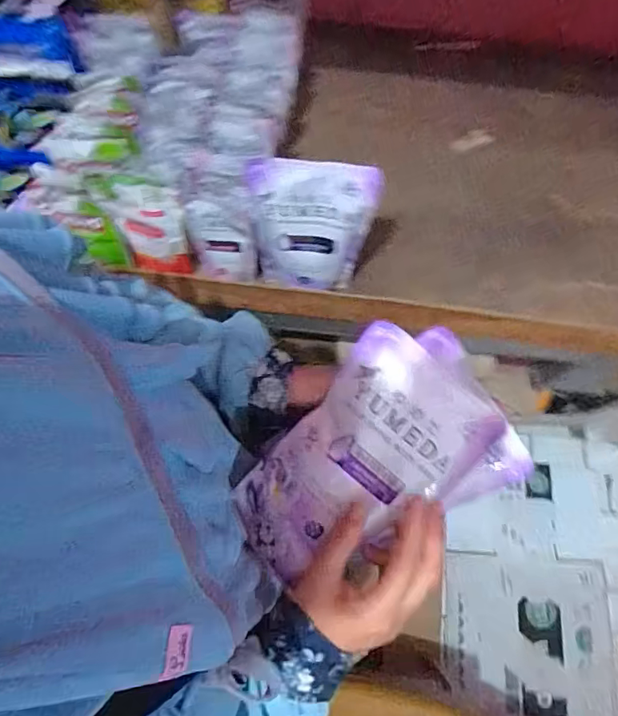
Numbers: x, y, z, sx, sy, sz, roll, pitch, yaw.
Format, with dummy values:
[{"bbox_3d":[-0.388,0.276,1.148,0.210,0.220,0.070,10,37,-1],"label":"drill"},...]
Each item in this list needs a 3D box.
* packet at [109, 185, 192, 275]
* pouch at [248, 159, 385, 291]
[{"bbox_3d":[-0.186,-0.148,0.598,0.075,0.123,0.032,3,52,1],"label":"packet"},{"bbox_3d":[0.003,-0.142,0.563,0.131,0.167,0.064,8,73,2],"label":"pouch"}]

